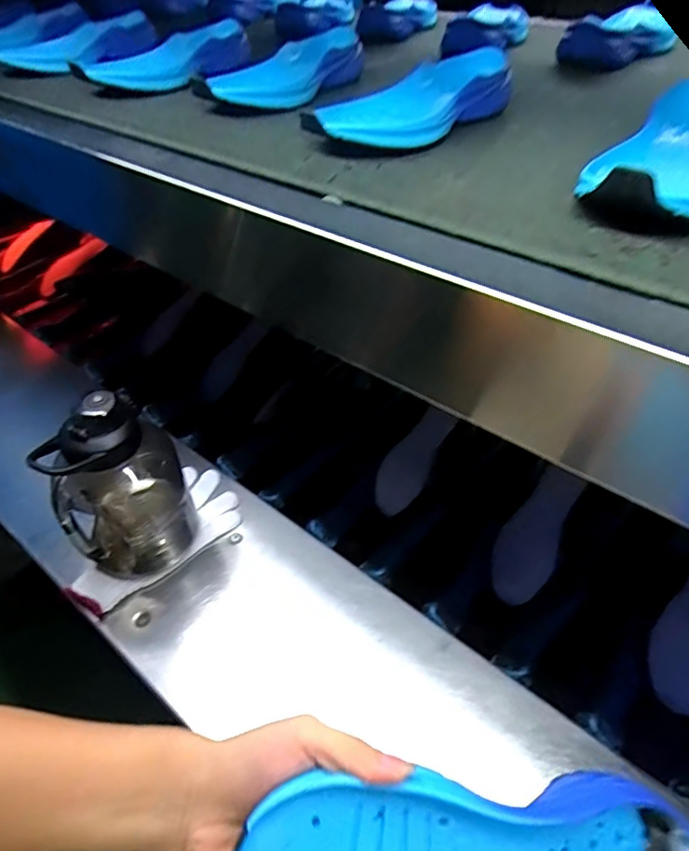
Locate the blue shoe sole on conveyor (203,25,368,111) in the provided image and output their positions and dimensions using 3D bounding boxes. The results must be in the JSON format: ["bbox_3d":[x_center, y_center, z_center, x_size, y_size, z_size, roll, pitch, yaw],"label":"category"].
[{"bbox_3d":[-0.054,-0.402,0.599,0.086,0.042,0.245,15,47,18],"label":"blue shoe sole on conveyor"}]

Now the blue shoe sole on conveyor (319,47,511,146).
[{"bbox_3d":[0.064,-0.292,0.482,0.091,0.043,0.229,32,55,31],"label":"blue shoe sole on conveyor"}]

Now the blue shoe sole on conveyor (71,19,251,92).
[{"bbox_3d":[-0.207,-0.452,0.653,0.075,0.044,0.240,22,51,18],"label":"blue shoe sole on conveyor"}]

